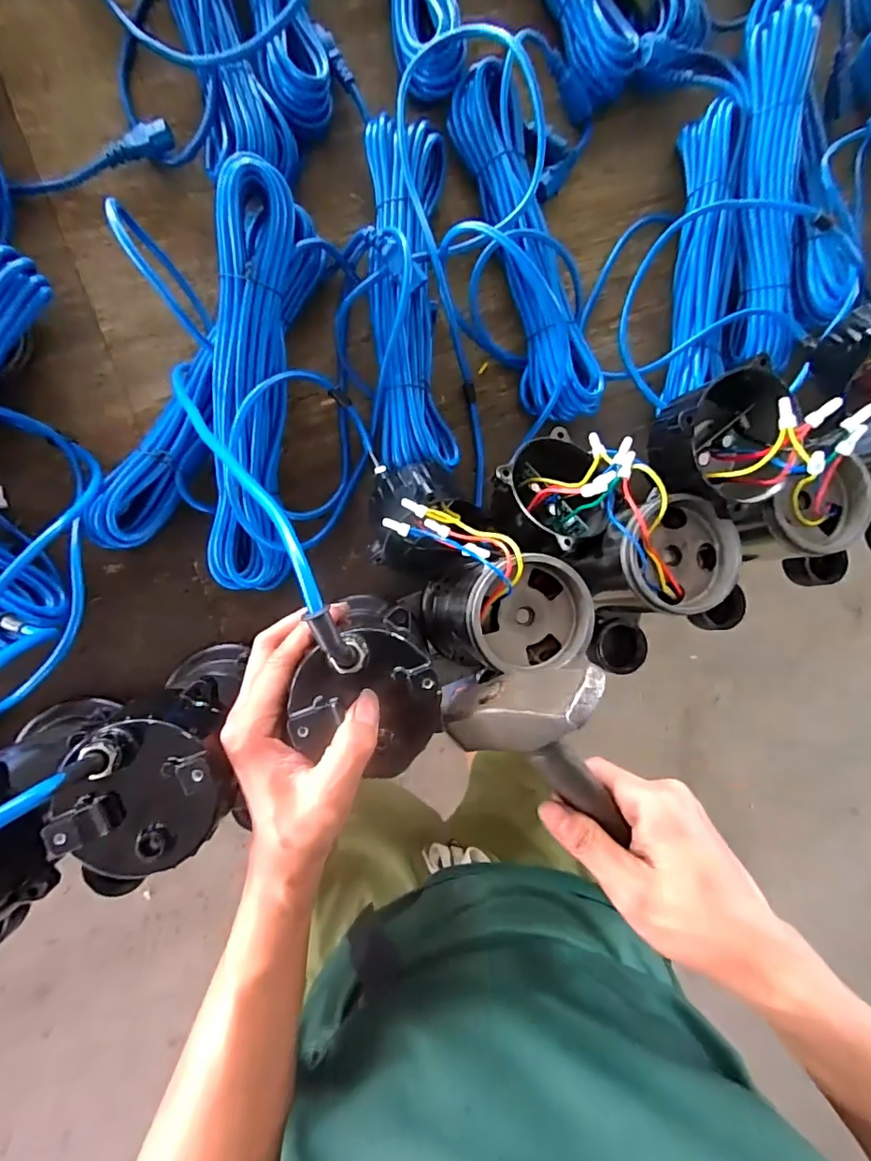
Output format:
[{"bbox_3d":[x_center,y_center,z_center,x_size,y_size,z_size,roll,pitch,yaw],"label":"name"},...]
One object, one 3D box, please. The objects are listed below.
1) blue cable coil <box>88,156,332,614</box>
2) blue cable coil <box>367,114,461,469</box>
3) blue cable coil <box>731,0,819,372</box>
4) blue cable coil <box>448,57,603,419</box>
[{"bbox_3d":[-0.186,-0.164,0.457,0.202,0.111,0.343,5,90,-10],"label":"blue cable coil"},{"bbox_3d":[-0.023,-0.269,0.496,0.084,0.073,0.333,-3,91,-10],"label":"blue cable coil"},{"bbox_3d":[0.354,-0.425,0.540,0.071,0.050,0.383,0,90,-10],"label":"blue cable coil"},{"bbox_3d":[0.085,-0.332,0.526,0.091,0.053,0.347,-17,93,-9],"label":"blue cable coil"}]

